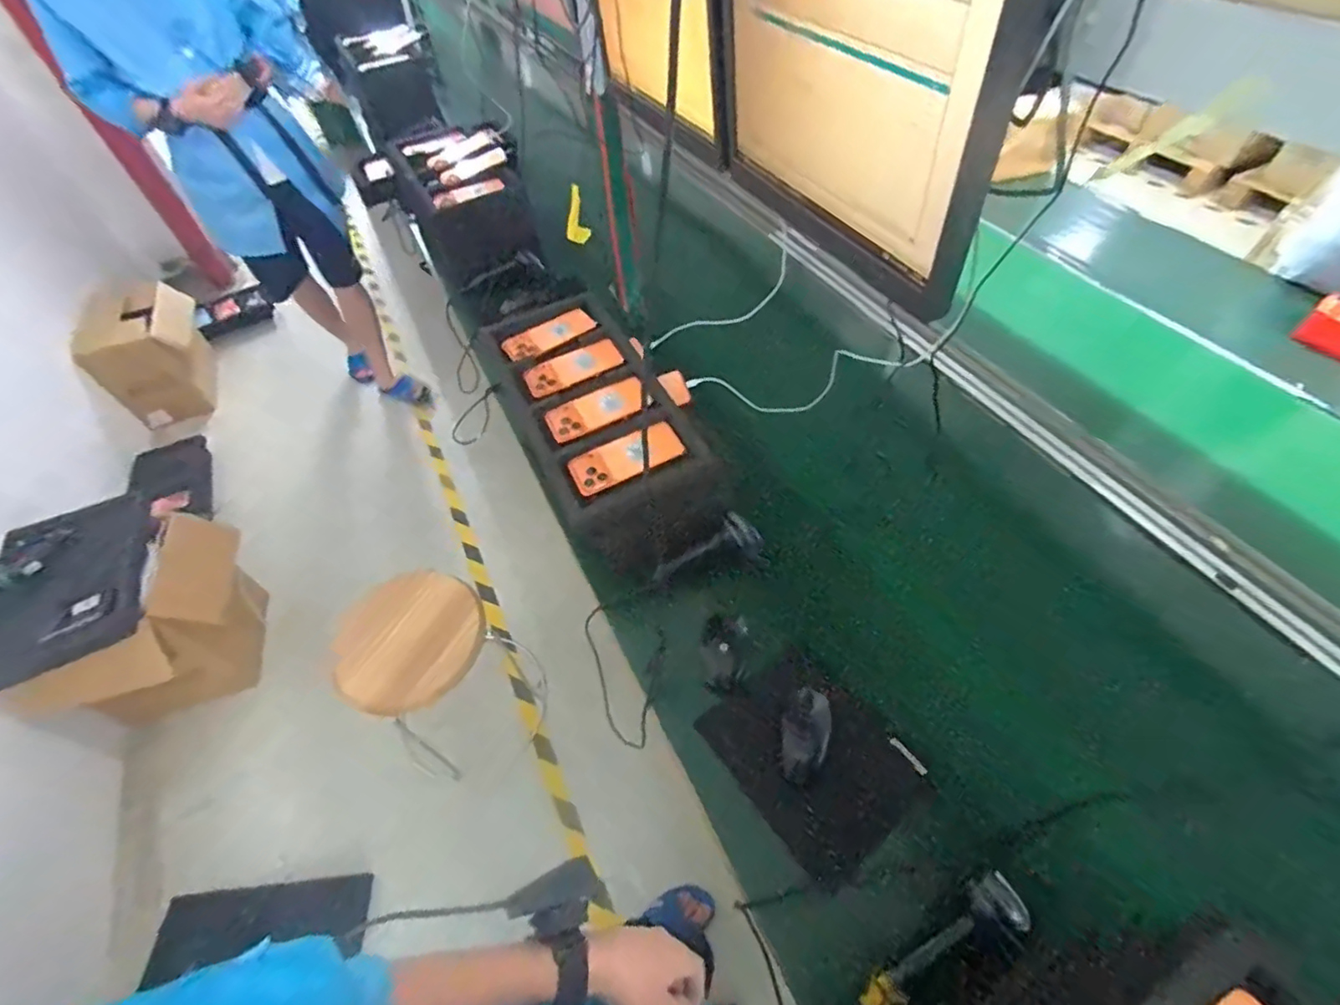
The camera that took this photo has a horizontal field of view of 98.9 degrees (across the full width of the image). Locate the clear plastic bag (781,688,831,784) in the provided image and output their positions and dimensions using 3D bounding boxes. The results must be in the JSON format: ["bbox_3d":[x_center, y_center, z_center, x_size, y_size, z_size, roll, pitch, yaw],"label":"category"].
[{"bbox_3d":[0.168,0.291,0.714,0.055,0.029,0.106,9,54,11],"label":"clear plastic bag"}]

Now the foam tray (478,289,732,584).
[{"bbox_3d":[-0.117,-0.135,0.911,0.228,0.106,0.517,-24,55,-14],"label":"foam tray"}]

